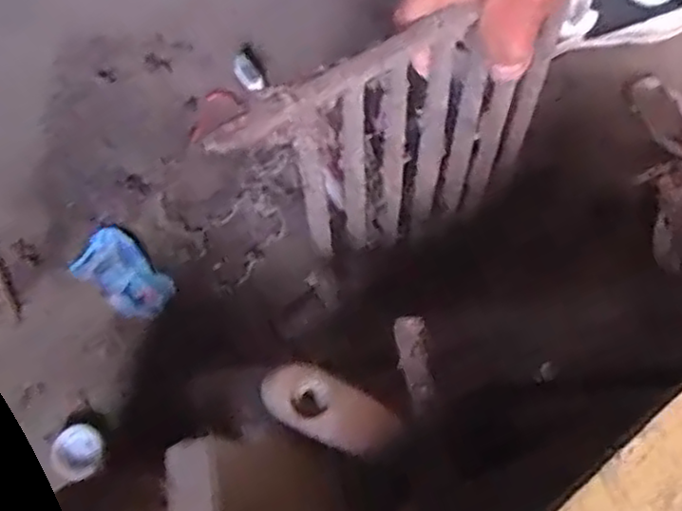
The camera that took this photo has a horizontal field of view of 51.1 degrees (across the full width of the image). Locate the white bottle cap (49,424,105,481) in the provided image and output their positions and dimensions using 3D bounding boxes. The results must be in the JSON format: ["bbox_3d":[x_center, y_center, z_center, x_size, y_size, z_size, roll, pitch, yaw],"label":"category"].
[{"bbox_3d":[-0.176,0.132,0.478,0.034,0.009,0.033,0,74,-1],"label":"white bottle cap"}]

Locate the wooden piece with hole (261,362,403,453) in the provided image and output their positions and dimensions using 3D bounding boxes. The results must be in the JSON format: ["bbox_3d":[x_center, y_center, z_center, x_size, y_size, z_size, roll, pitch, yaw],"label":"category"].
[{"bbox_3d":[-0.005,0.069,0.323,0.062,0.007,0.028,23,75,5],"label":"wooden piece with hole"}]

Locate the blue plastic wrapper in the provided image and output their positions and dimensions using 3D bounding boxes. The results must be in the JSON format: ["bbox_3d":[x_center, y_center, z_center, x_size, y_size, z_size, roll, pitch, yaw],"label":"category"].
[{"bbox_3d":[-0.154,0.014,0.510,0.068,0.012,0.043,38,77,9],"label":"blue plastic wrapper"}]

